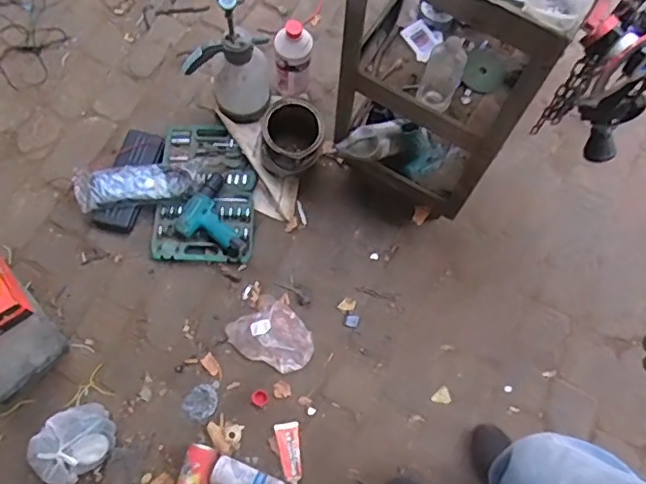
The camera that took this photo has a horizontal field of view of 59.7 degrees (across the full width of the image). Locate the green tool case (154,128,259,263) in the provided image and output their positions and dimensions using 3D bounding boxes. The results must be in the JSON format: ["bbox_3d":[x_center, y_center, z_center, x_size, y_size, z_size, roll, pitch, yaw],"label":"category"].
[{"bbox_3d":[-0.288,-0.129,1.401,0.238,0.054,0.358,2,71,1],"label":"green tool case"}]

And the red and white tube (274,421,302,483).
[{"bbox_3d":[-0.071,0.470,1.251,0.052,0.016,0.131,-12,71,-4],"label":"red and white tube"}]

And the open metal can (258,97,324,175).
[{"bbox_3d":[-0.077,-0.257,1.362,0.148,0.131,0.165,35,74,11],"label":"open metal can"}]

